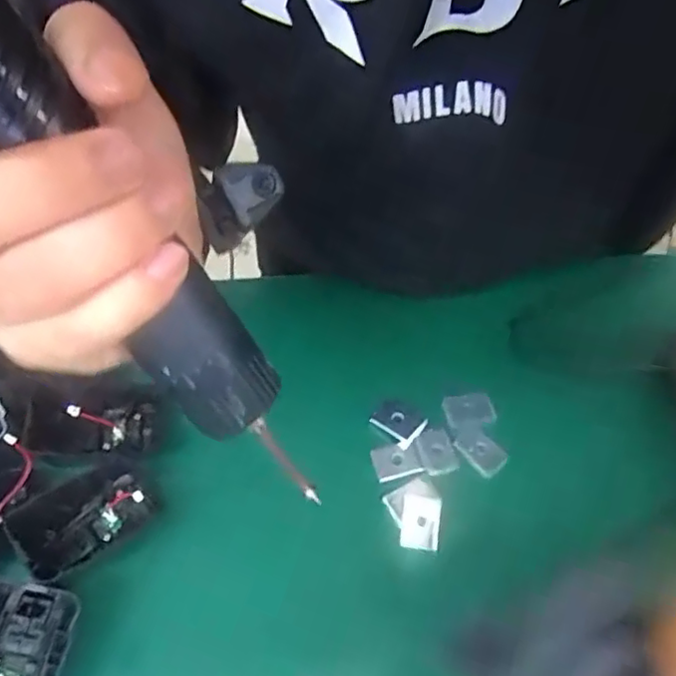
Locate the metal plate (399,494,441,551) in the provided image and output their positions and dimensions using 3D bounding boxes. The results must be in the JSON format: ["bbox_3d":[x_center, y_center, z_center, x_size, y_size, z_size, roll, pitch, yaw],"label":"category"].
[{"bbox_3d":[0.045,0.101,0.339,0.020,0.005,0.028,8,60,2],"label":"metal plate"}]

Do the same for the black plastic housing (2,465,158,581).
[{"bbox_3d":[-0.134,0.093,0.325,0.067,0.019,0.039,-30,66,-19],"label":"black plastic housing"}]

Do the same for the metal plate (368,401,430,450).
[{"bbox_3d":[0.036,0.049,0.370,0.027,0.004,0.023,37,64,17],"label":"metal plate"}]

